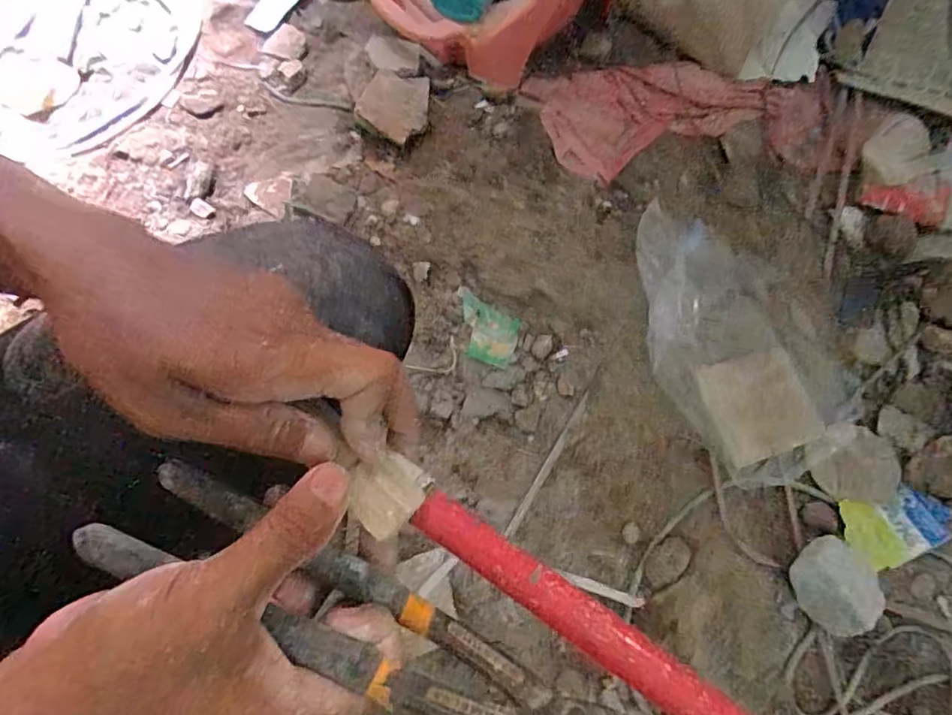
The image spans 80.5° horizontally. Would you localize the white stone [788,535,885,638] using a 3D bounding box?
[{"bbox_3d":[0.348,0.222,0.545,0.070,0.047,0.077,-39,74,-16],"label":"white stone"}]

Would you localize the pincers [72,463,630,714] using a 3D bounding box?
[{"bbox_3d":[-0.037,0.107,0.218,0.219,0.033,0.038,29,70,0],"label":"pincers"}]

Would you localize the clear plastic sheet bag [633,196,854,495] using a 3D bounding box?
[{"bbox_3d":[0.291,-0.030,0.640,0.206,0.061,0.330,-28,71,-12],"label":"clear plastic sheet bag"}]

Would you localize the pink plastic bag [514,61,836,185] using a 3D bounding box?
[{"bbox_3d":[0.268,-0.309,0.760,0.410,0.076,0.192,10,68,2],"label":"pink plastic bag"}]

